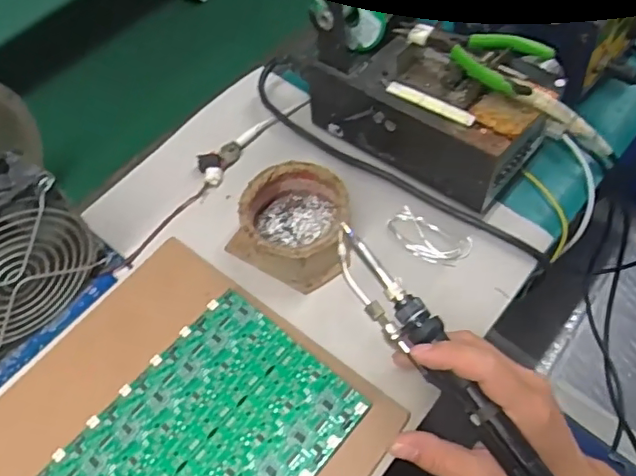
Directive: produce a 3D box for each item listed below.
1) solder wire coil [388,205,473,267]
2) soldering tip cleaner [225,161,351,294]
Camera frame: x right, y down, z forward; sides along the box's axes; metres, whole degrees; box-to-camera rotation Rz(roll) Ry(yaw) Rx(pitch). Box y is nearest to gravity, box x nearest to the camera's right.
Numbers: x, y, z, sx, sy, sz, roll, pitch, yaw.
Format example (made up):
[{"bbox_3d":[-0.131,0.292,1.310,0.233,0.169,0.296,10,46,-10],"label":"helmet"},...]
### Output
[{"bbox_3d":[0.085,0.000,0.448,0.066,0.012,0.039,30,66,18],"label":"solder wire coil"},{"bbox_3d":[-0.017,-0.013,0.451,0.090,0.045,0.085,-1,60,2],"label":"soldering tip cleaner"}]

